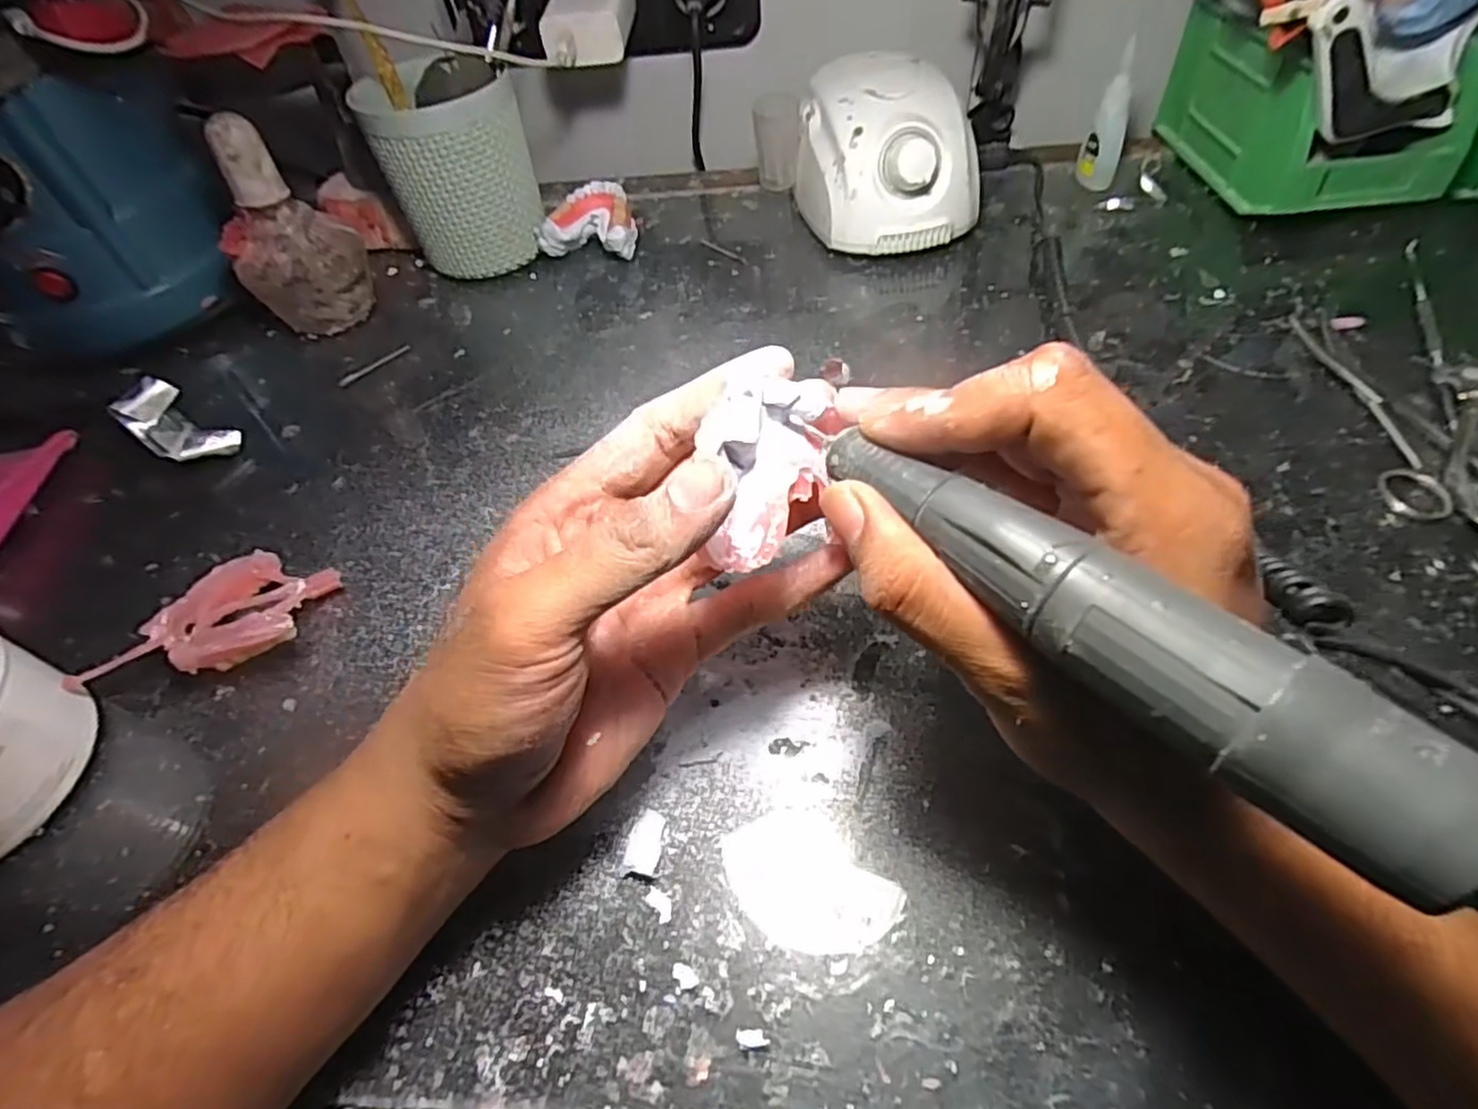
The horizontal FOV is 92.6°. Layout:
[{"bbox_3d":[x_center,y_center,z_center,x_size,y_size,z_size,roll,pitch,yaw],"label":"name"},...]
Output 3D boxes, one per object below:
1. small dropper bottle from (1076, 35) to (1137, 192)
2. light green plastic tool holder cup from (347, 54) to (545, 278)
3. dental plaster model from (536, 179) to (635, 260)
[{"bbox_3d":[0.248,-0.290,0.472,0.017,0.082,0.024,-11,52,-3],"label":"small dropper bottle"},{"bbox_3d":[-0.183,-0.252,0.470,0.092,0.113,0.084,-3,52,4],"label":"light green plastic tool holder cup"},{"bbox_3d":[-0.101,-0.231,0.495,0.061,0.034,0.053,6,53,10],"label":"dental plaster model"}]

